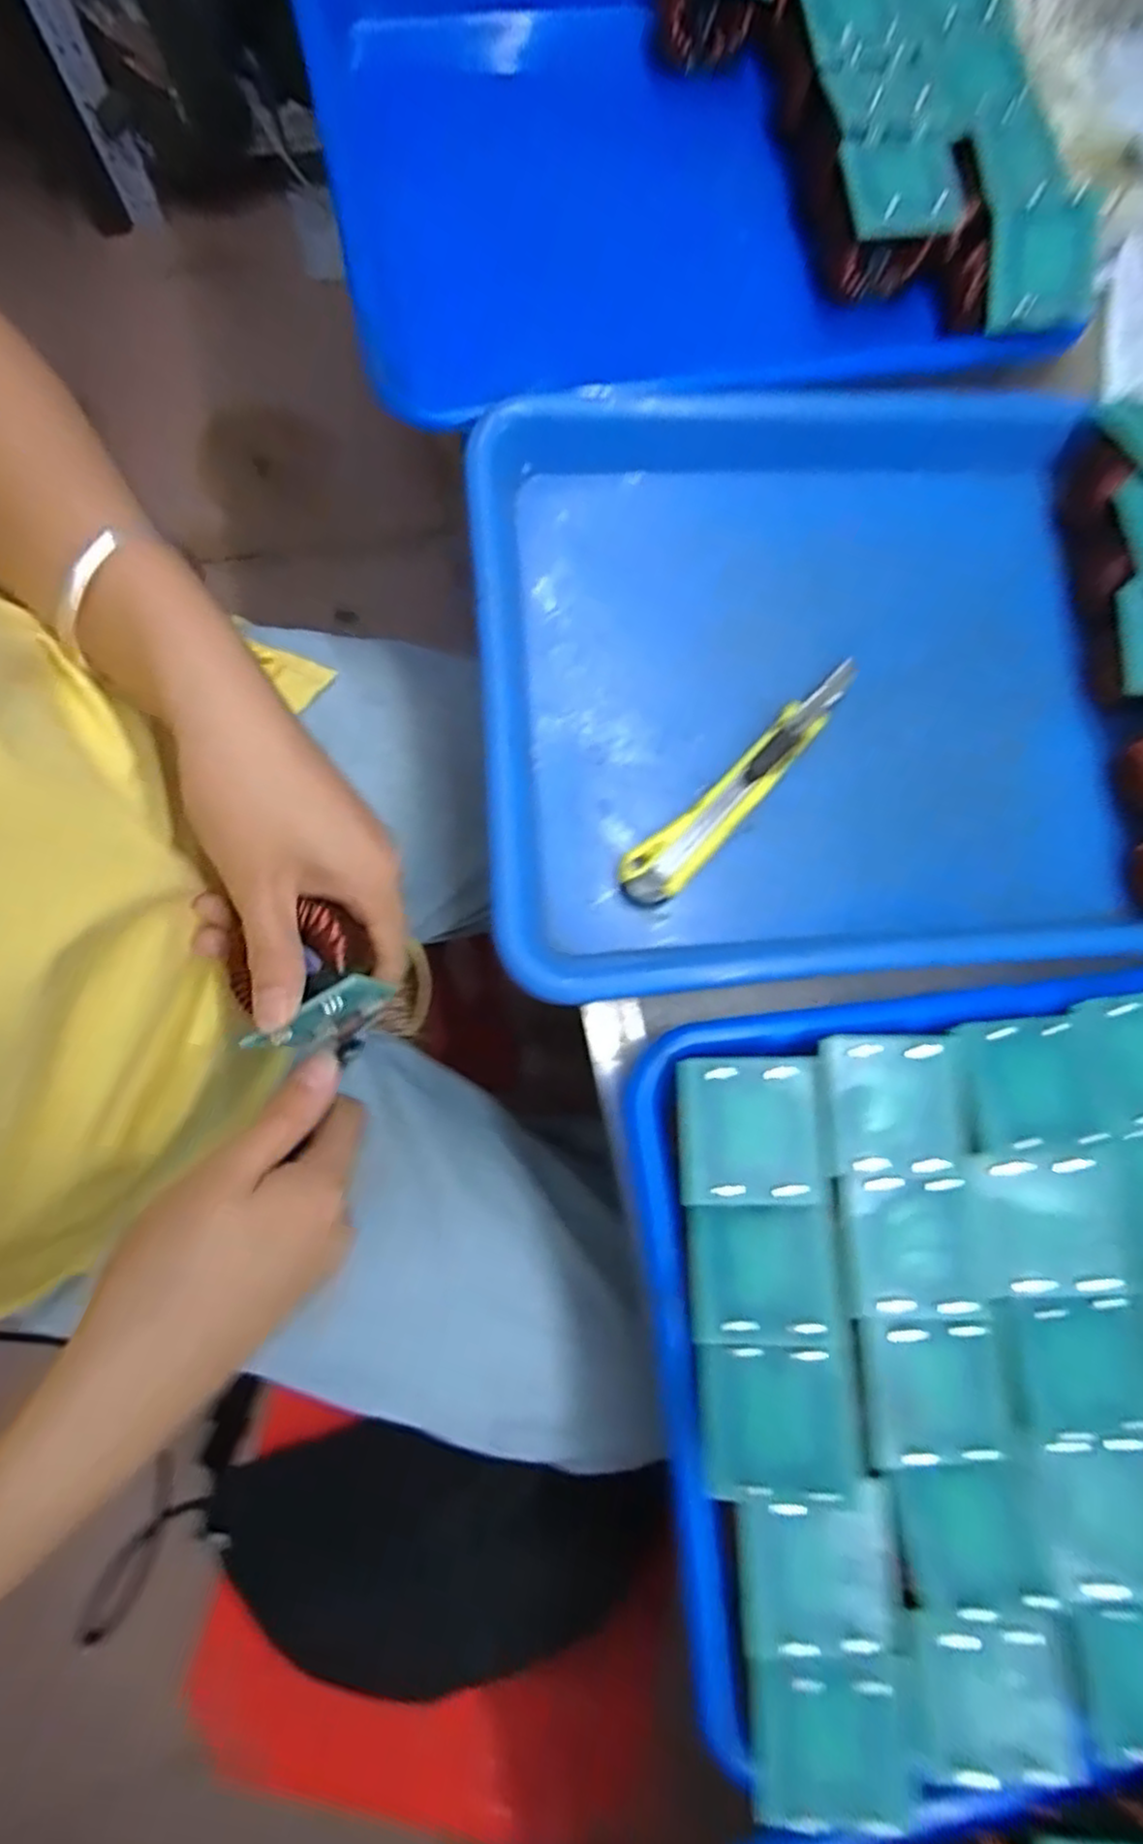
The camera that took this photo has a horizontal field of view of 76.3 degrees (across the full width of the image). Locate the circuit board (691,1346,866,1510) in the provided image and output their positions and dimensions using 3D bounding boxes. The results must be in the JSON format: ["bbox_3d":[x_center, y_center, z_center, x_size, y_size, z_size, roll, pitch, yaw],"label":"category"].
[{"bbox_3d":[0.066,0.158,0.229,0.050,0.010,0.048,-1,81,-4],"label":"circuit board"}]

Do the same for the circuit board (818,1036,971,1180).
[{"bbox_3d":[0.112,0.062,0.249,0.051,0.006,0.046,-4,81,-5],"label":"circuit board"}]

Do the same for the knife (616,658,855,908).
[{"bbox_3d":[0.075,-0.059,0.306,0.142,0.010,0.023,-43,86,-9],"label":"knife"}]

